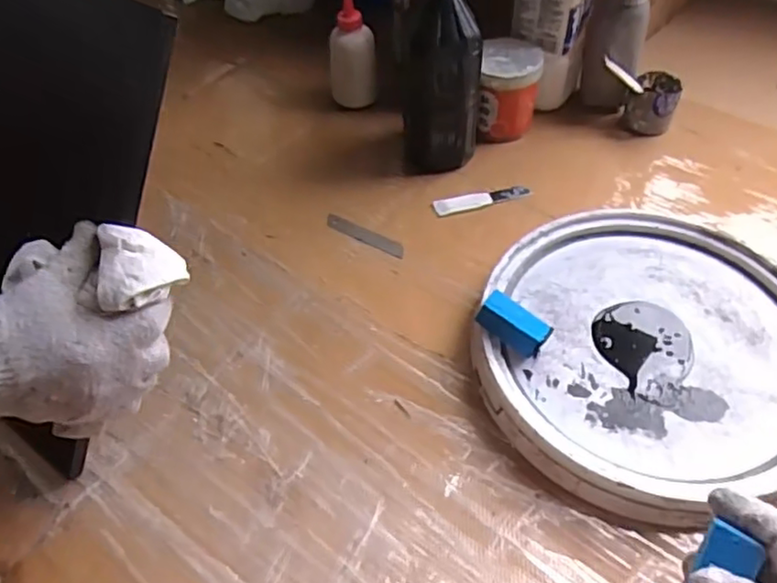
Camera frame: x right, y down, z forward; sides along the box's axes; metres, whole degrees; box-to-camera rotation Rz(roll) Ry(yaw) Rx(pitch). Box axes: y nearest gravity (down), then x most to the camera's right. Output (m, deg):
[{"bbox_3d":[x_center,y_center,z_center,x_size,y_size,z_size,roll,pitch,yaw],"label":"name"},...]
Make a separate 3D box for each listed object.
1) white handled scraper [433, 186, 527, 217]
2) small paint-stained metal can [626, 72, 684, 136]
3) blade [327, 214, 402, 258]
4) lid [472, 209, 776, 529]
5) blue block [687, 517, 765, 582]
[{"bbox_3d":[0.102,-0.101,0.689,0.106,0.007,0.020,-14,51,-10],"label":"white handled scraper"},{"bbox_3d":[0.314,-0.222,0.754,0.055,0.053,0.064,21,54,17],"label":"small paint-stained metal can"},{"bbox_3d":[-0.025,-0.059,0.662,0.096,0.004,0.019,26,55,23],"label":"blade"},{"bbox_3d":[0.223,0.050,0.542,0.273,0.036,0.288,-1,50,1],"label":"lid"},{"bbox_3d":[0.180,0.164,0.349,0.027,0.013,0.069,21,96,17],"label":"blue block"}]

